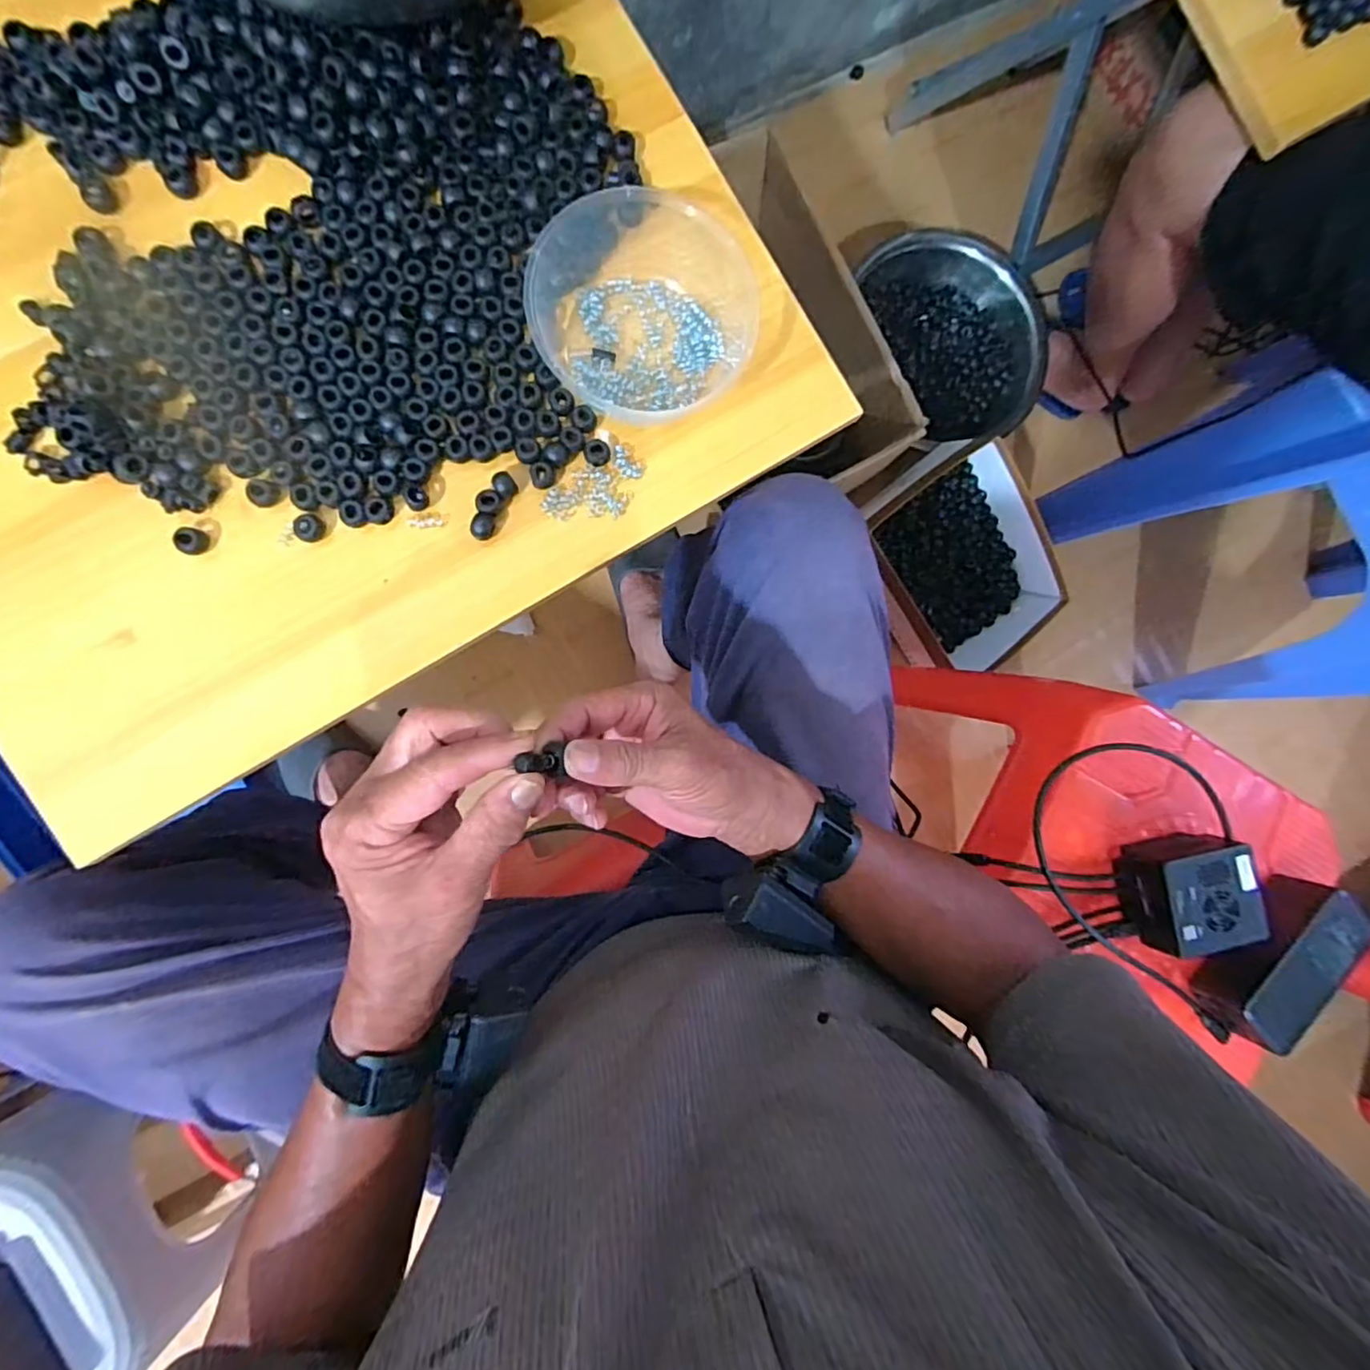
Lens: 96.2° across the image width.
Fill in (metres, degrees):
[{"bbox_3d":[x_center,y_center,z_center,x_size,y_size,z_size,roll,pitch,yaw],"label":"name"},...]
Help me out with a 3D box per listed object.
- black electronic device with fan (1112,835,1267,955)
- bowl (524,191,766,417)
[{"bbox_3d":[0.385,0.157,0.470,0.079,0.055,0.069,-10,92,-8],"label":"black electronic device with fan"},{"bbox_3d":[-0.022,-0.262,0.412,0.146,0.047,0.156,0,88,-9],"label":"bowl"}]

